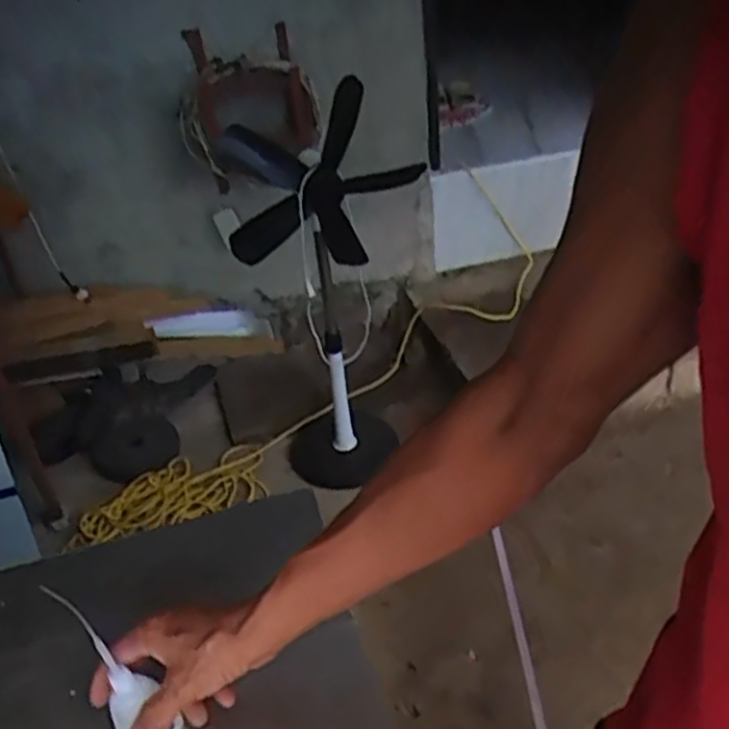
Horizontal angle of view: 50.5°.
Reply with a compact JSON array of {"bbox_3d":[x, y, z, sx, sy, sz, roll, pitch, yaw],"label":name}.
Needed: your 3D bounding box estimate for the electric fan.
[{"bbox_3d":[-0.048,-0.134,1.648,0.348,0.951,0.365,-5,33,2],"label":"electric fan"}]

